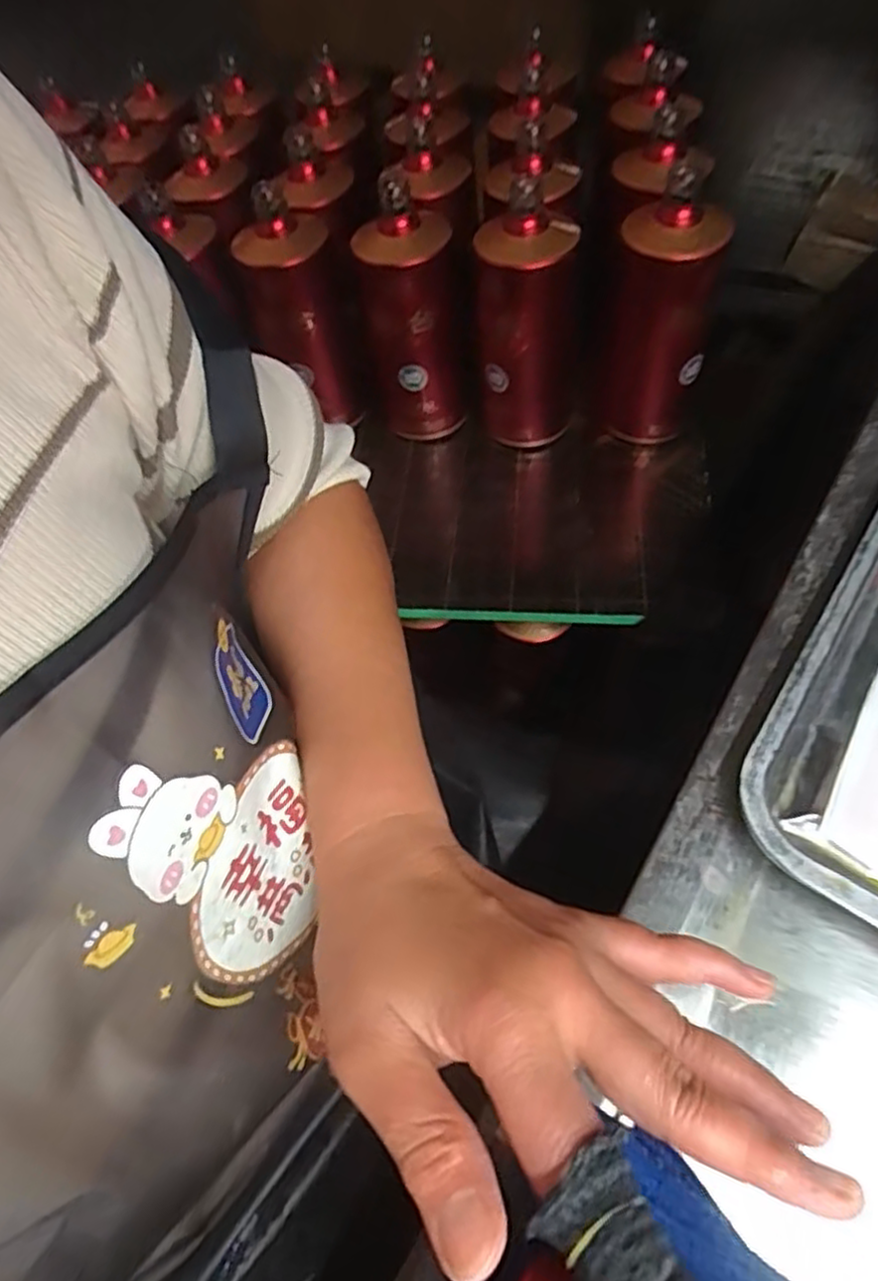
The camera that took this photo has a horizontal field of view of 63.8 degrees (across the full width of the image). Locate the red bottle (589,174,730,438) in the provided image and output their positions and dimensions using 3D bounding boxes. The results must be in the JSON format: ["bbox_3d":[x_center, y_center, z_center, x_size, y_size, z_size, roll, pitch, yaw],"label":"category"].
[{"bbox_3d":[0.180,-0.255,0.582,0.083,0.187,0.069,12,60,16],"label":"red bottle"}]

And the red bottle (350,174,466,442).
[{"bbox_3d":[-0.023,-0.281,0.621,0.081,0.193,0.092,-7,56,5],"label":"red bottle"}]

